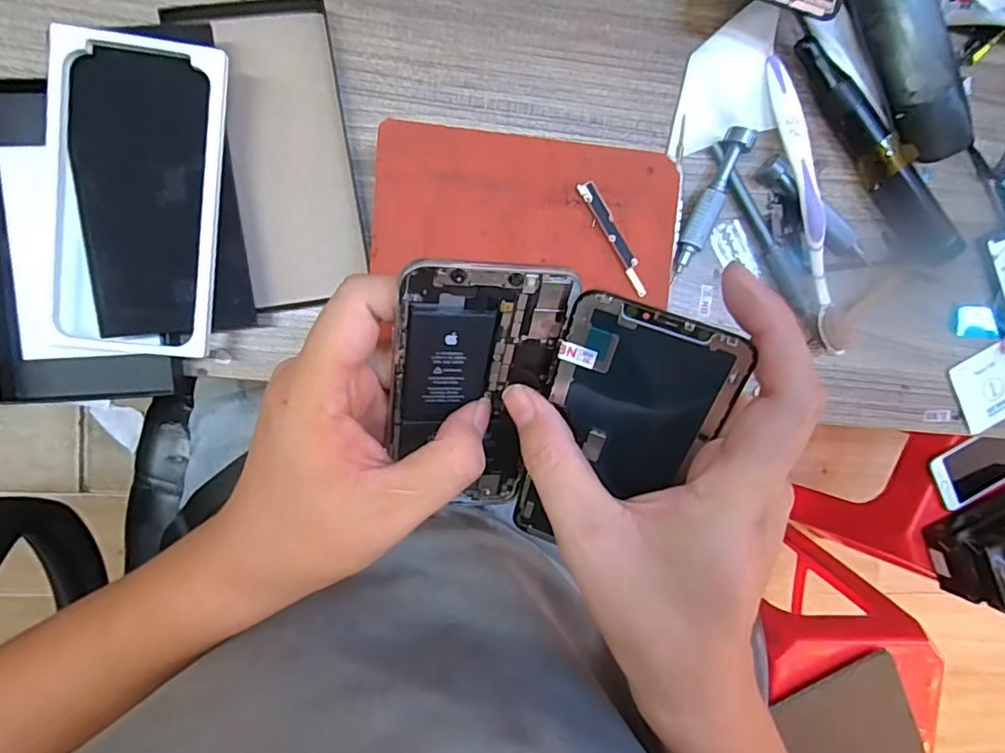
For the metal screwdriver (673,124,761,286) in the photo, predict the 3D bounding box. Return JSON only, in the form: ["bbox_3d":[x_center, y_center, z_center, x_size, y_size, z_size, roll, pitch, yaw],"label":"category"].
[{"bbox_3d":[0.123,-0.104,0.341,0.015,0.017,0.094,24,91,-9],"label":"metal screwdriver"}]

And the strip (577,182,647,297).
[{"bbox_3d":[0.061,-0.074,0.303,0.010,0.004,0.067,-32,98,-4],"label":"strip"}]

